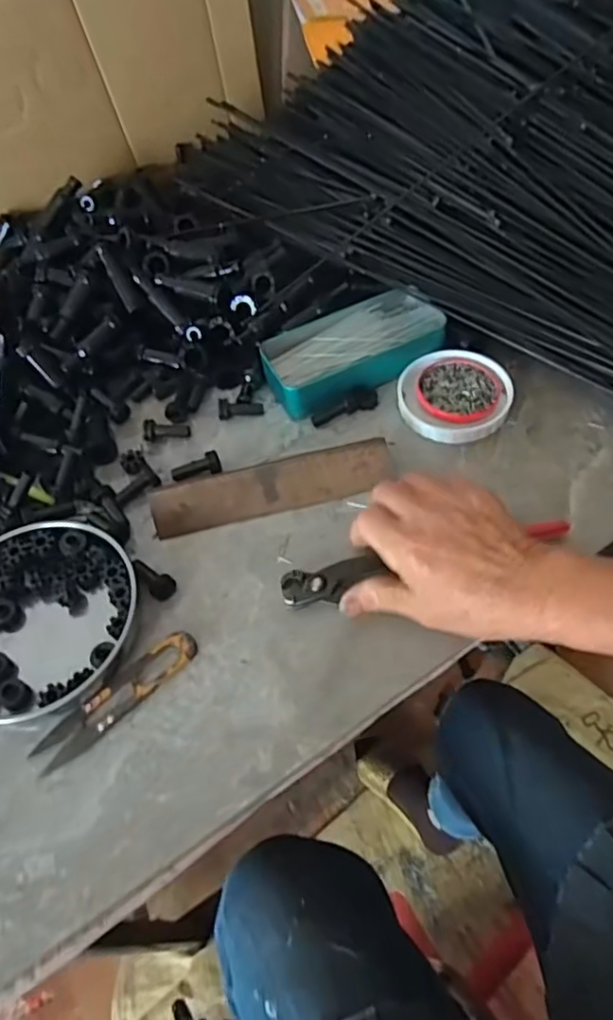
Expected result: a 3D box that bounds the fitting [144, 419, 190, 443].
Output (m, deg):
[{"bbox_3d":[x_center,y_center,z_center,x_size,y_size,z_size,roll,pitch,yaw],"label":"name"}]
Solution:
[{"bbox_3d":[-0.116,-0.067,0.520,0.038,0.013,0.014,-11,56,1],"label":"fitting"}]

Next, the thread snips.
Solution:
[{"bbox_3d":[-0.120,0.118,0.396,0.115,0.010,0.024,-39,60,-17],"label":"thread snips"}]

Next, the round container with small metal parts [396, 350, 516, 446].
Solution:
[{"bbox_3d":[0.121,-0.096,0.514,0.090,0.012,0.089,-4,56,6],"label":"round container with small metal parts"}]

